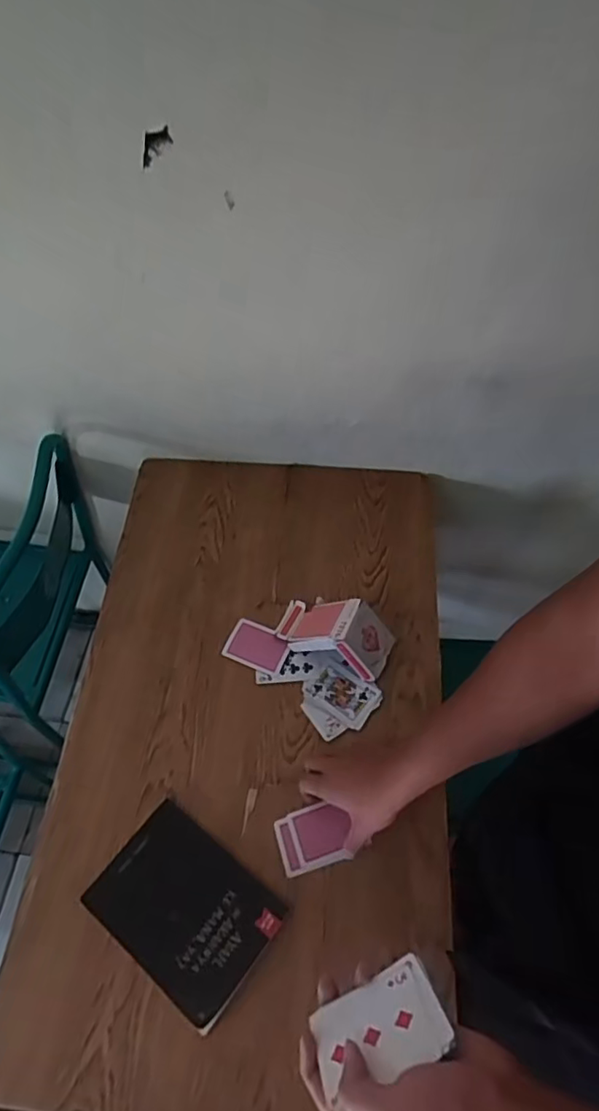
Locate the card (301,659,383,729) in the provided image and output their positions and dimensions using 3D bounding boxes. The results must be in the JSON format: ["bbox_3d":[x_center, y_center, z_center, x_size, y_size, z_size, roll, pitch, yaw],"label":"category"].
[{"bbox_3d":[0.054,0.180,0.757,0.092,0.004,0.060,28,63,18],"label":"card"}]

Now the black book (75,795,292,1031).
[{"bbox_3d":[-0.126,0.382,0.630,0.186,0.020,0.131,33,64,21],"label":"black book"}]

